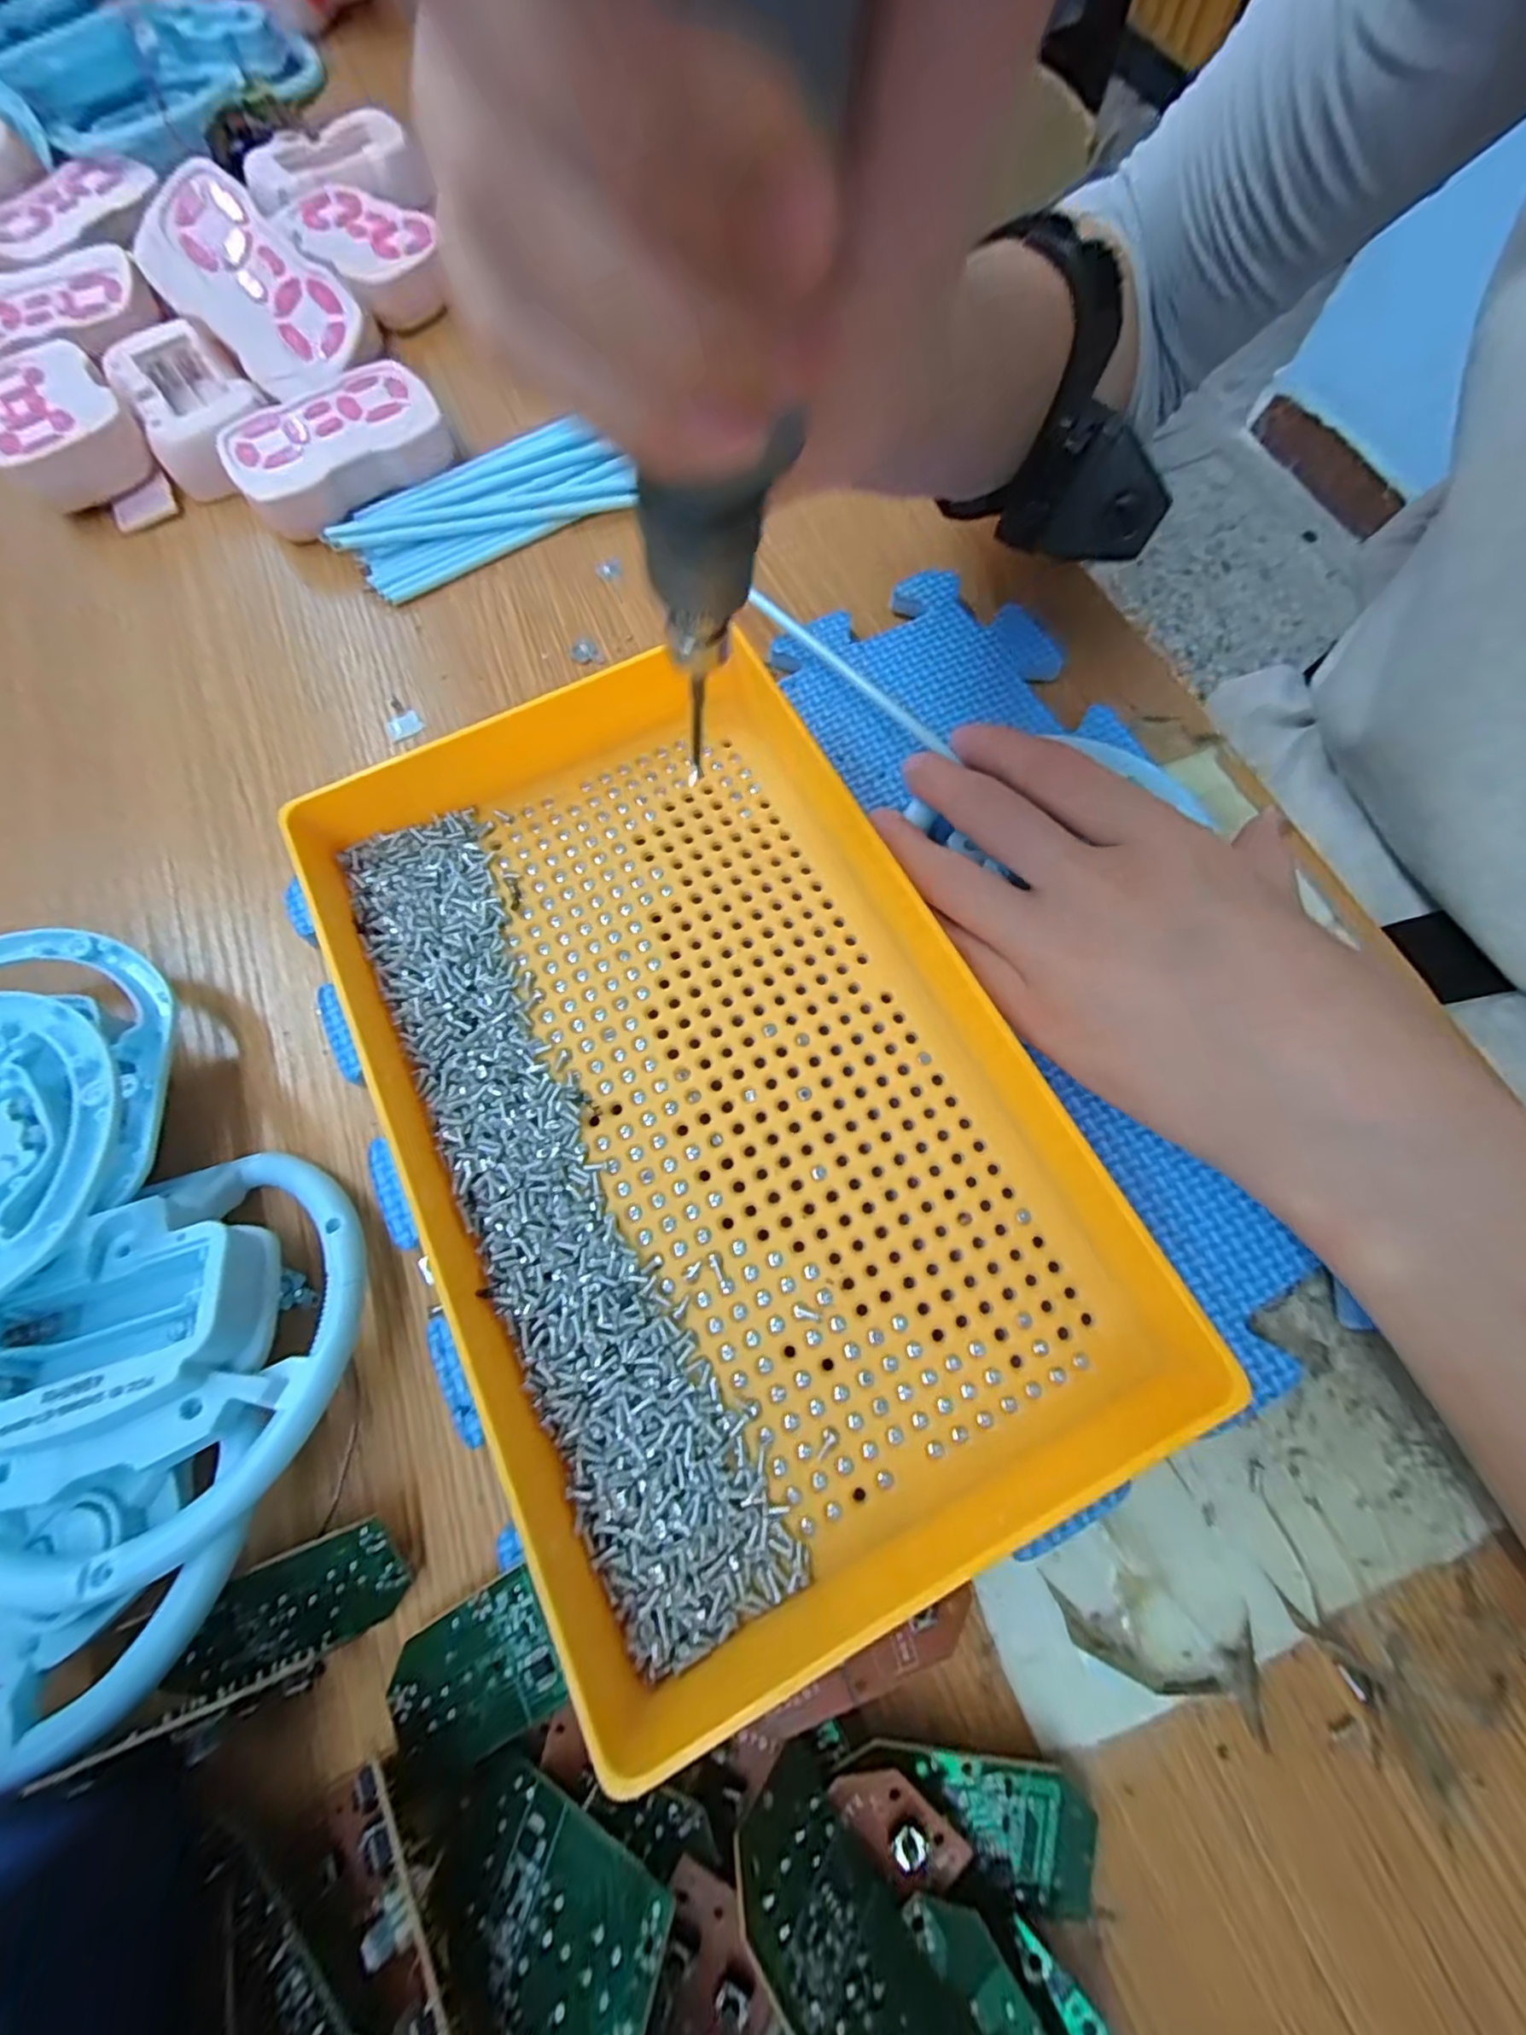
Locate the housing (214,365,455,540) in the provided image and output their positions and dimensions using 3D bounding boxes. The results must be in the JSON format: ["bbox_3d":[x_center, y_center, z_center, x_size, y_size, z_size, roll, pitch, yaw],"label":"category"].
[{"bbox_3d":[-0.180,-0.242,0.288,0.087,0.022,0.060,-38,75,-11],"label":"housing"}]

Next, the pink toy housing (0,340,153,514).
[{"bbox_3d":[-0.310,-0.261,0.297,0.052,0.026,0.085,-37,75,-11],"label":"pink toy housing"}]

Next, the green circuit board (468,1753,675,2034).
[{"bbox_3d":[-0.043,0.176,0.131,0.004,0.061,0.030,47,44,-29],"label":"green circuit board"}]

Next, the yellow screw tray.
[{"bbox_3d":[-0.019,0.013,0.179,0.159,0.032,0.239,-26,74,-9],"label":"yellow screw tray"}]

